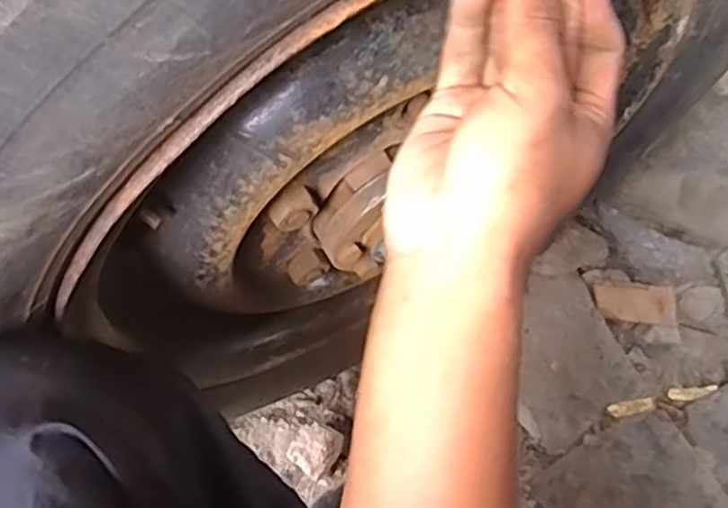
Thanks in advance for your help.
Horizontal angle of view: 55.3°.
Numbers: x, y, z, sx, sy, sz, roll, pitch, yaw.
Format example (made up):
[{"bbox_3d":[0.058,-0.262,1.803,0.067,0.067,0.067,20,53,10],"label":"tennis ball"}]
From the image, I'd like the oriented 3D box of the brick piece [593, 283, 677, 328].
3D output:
[{"bbox_3d":[0.328,0.060,0.839,0.100,0.015,0.052,2,65,1],"label":"brick piece"}]

